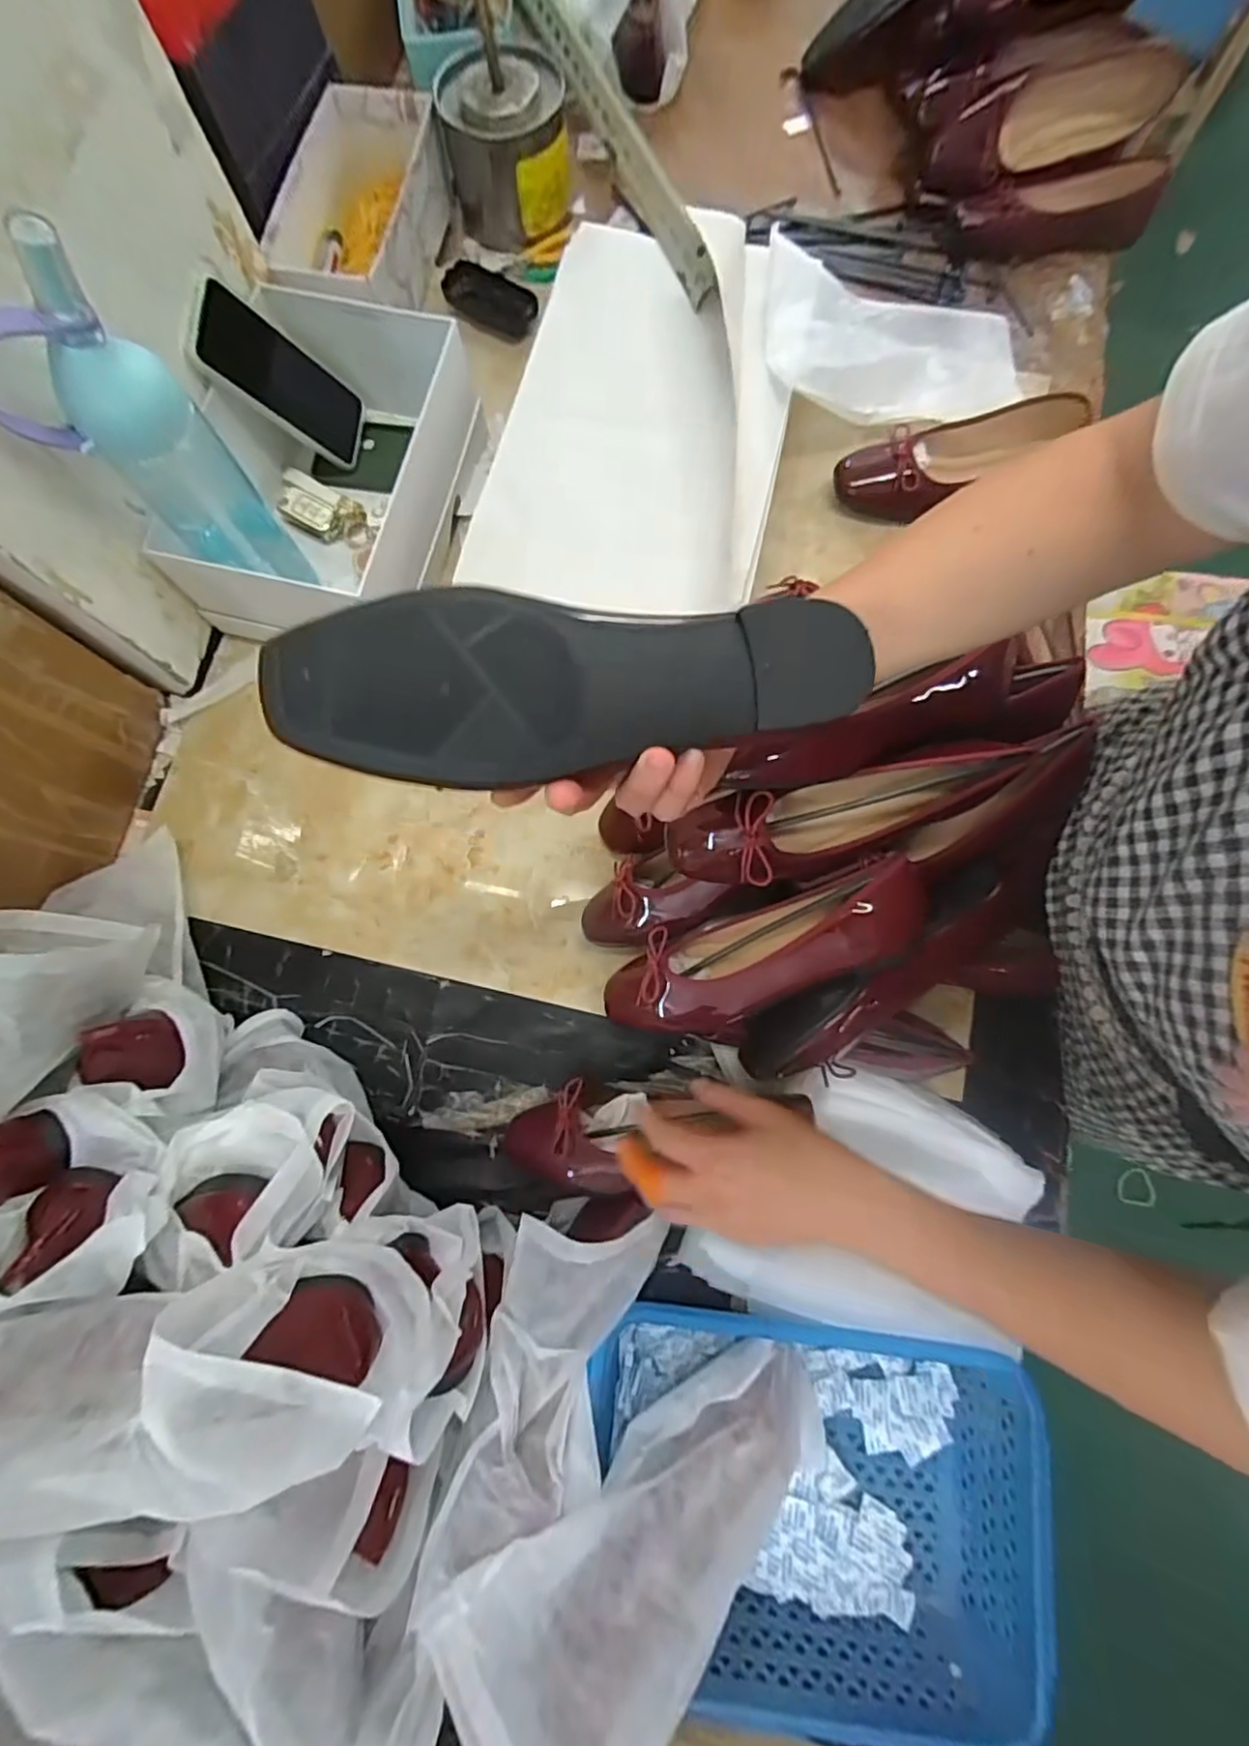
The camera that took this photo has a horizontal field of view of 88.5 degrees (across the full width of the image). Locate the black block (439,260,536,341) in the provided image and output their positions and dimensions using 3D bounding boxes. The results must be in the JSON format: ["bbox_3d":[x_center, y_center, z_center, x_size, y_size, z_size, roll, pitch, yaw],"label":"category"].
[{"bbox_3d":[-0.152,-0.647,0.730,0.110,0.049,0.062,9,79,2],"label":"black block"}]

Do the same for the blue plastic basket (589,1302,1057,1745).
[{"bbox_3d":[0.134,0.457,0.482,0.320,0.088,0.234,7,79,2],"label":"blue plastic basket"}]

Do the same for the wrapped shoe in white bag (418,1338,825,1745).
[{"bbox_3d":[0.033,0.461,0.437,0.291,0.081,0.149,-22,78,-34],"label":"wrapped shoe in white bag"}]

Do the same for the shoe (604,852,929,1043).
[{"bbox_3d":[0.104,0.065,0.494,0.252,0.053,0.088,-23,79,11],"label":"shoe"}]

